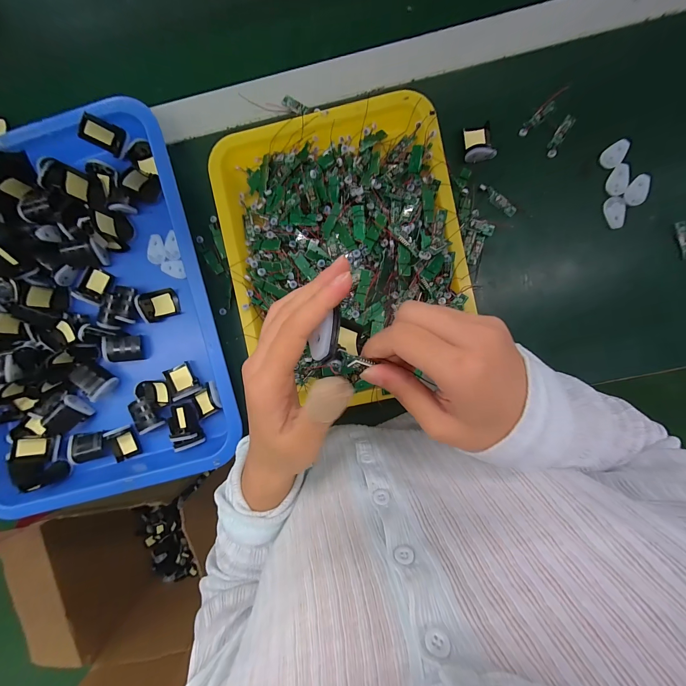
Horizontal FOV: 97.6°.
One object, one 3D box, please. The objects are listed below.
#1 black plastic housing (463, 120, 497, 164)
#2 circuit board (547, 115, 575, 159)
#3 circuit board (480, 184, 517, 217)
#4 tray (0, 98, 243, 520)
[{"bbox_3d":[0.156,-0.230,0.346,0.032,0.015,0.043,-8,91,3],"label":"black plastic housing"},{"bbox_3d":[0.254,-0.242,0.351,0.013,0.006,0.052,29,93,2],"label":"circuit board"},{"bbox_3d":[0.185,-0.171,0.355,0.015,0.007,0.051,-45,89,3],"label":"circuit board"},{"bbox_3d":[-0.325,-0.031,0.368,0.337,0.051,0.441,-14,91,3],"label":"tray"}]

